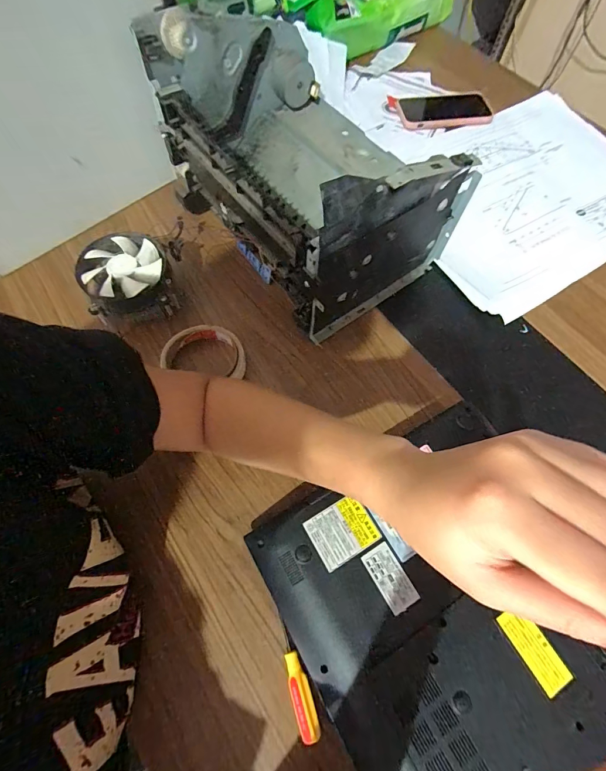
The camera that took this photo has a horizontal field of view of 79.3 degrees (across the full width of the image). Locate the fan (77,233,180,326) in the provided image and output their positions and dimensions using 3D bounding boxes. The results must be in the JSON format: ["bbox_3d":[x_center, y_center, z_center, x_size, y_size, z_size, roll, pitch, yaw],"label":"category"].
[{"bbox_3d":[-0.195,-0.111,0.426,0.089,0.074,0.101,-23,70,-11],"label":"fan"}]

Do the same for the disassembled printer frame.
[{"bbox_3d":[0.001,-0.254,0.422,0.213,0.191,0.314,-36,73,-16],"label":"disassembled printer frame"}]

